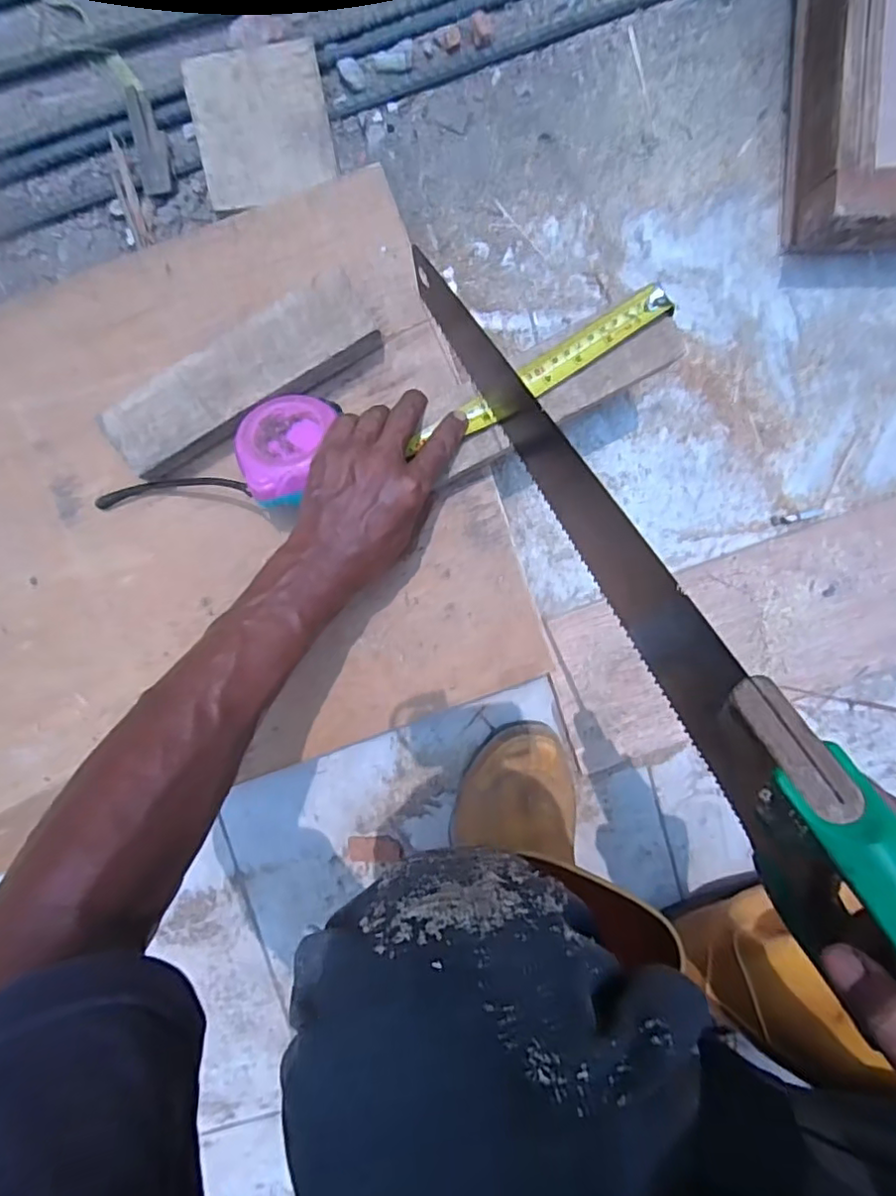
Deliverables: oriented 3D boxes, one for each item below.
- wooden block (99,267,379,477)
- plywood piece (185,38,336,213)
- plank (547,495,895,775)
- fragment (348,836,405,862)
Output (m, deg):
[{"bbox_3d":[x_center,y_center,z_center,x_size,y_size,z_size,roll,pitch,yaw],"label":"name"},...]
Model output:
[{"bbox_3d":[-0.147,-0.158,0.436,0.203,0.043,0.061,-30,96,2],"label":"wooden block"},{"bbox_3d":[-0.149,-0.380,0.485,0.104,0.008,0.110,-11,100,-3],"label":"plywood piece"},{"bbox_3d":[0.356,0.006,0.546,0.532,0.019,0.155,-20,96,1],"label":"plank"},{"bbox_3d":[-0.068,0.236,0.566,0.049,0.008,0.023,-2,96,-1],"label":"fragment"}]

